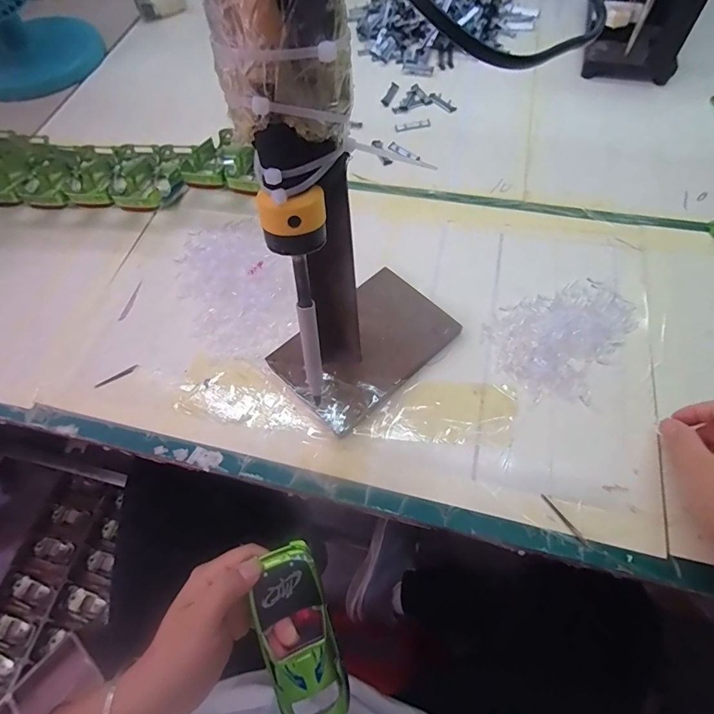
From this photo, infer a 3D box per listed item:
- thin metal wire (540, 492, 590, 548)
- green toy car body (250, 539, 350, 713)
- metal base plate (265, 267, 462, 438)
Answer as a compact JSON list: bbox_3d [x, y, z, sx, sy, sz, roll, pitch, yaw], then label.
[{"bbox_3d":[0.152,0.118,0.304,0.004,0.004,0.043,-32,65,-13],"label":"thin metal wire"},{"bbox_3d":[-0.040,0.204,0.295,0.047,0.028,0.130,-14,88,-4],"label":"green toy car body"},{"bbox_3d":[0.009,-0.011,0.368,0.146,0.006,0.093,-40,78,-17],"label":"metal base plate"}]

